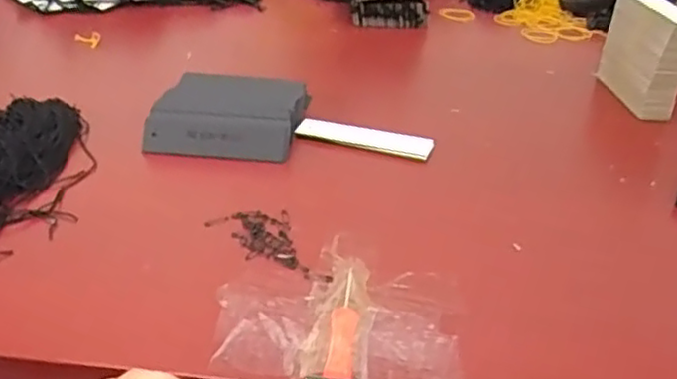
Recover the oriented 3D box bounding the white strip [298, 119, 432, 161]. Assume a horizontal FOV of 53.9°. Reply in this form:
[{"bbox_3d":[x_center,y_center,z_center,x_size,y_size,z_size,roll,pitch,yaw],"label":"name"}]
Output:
[{"bbox_3d":[0.025,-0.049,0.631,0.128,0.008,0.031,12,33,15],"label":"white strip"}]

